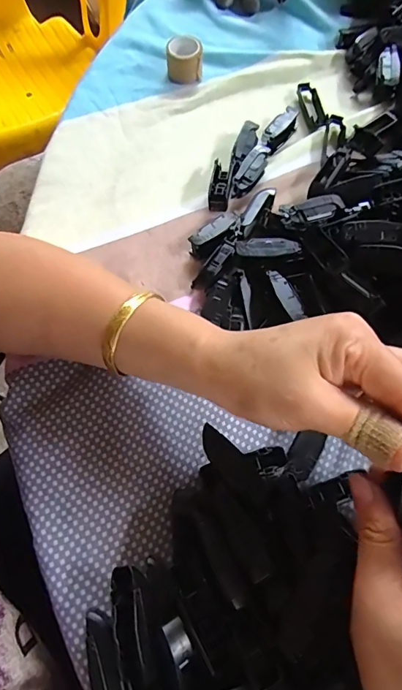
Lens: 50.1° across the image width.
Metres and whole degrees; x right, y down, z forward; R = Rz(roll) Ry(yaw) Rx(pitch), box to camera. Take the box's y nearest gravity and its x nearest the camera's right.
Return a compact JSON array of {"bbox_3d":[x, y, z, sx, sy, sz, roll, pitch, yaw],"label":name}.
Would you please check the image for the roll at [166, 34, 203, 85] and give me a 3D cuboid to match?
[{"bbox_3d":[-0.015,-0.272,0.408,0.033,0.026,0.026,4,69,0],"label":"roll"}]

